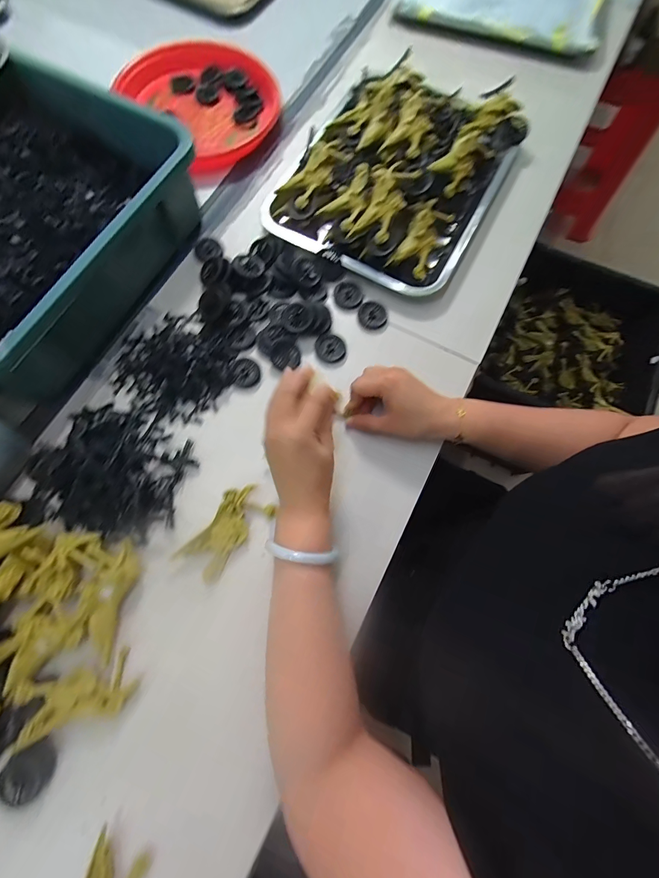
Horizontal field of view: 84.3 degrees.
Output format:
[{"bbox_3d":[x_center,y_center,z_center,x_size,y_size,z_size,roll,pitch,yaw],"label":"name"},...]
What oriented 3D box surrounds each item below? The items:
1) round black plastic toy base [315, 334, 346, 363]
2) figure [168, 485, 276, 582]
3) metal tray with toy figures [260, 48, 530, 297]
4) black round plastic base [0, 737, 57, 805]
[{"bbox_3d":[0.001,-0.109,0.436,0.037,0.008,0.031,34,75,8],"label":"round black plastic toy base"},{"bbox_3d":[-0.103,0.093,0.365,0.052,0.013,0.096,34,75,8],"label":"figure"},{"bbox_3d":[0.098,-0.378,0.497,0.263,0.076,0.350,28,75,7],"label":"metal tray with toy figures"},{"bbox_3d":[-0.255,0.283,0.307,0.051,0.009,0.036,-32,77,-10],"label":"black round plastic base"}]

